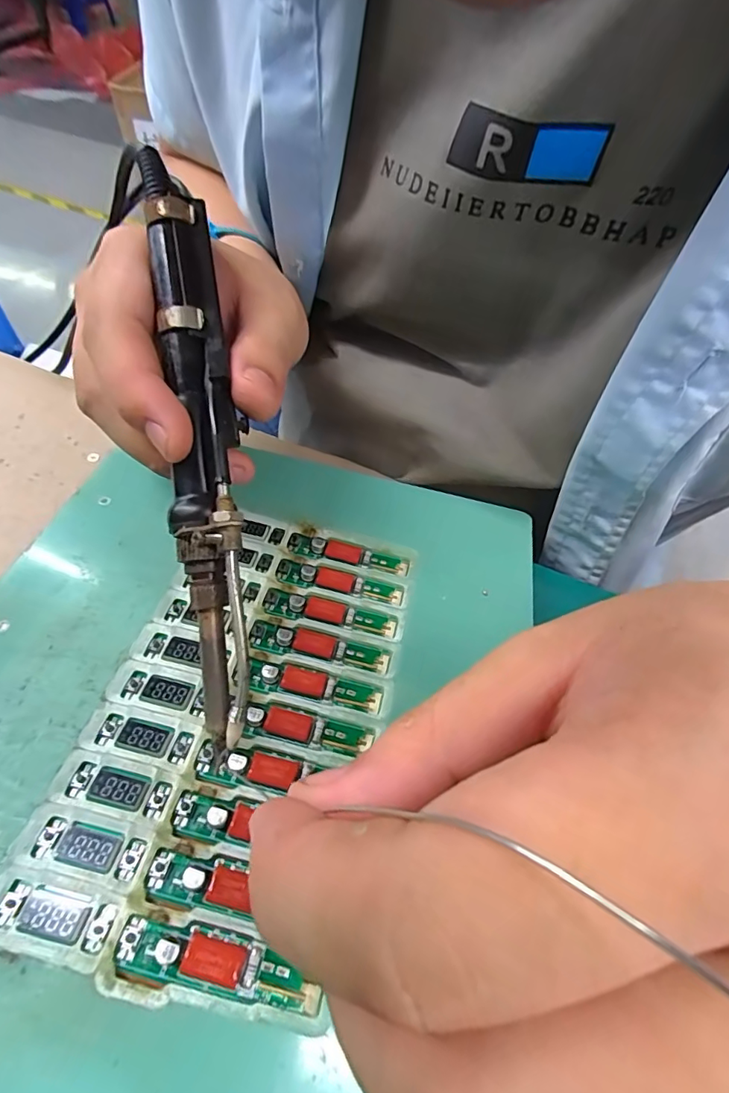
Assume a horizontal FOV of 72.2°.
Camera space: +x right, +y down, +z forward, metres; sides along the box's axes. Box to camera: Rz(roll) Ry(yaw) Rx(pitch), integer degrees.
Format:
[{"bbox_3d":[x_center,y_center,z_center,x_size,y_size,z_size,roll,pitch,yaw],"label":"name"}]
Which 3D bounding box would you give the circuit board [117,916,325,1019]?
[{"bbox_3d":[-0.040,0.114,0.137,0.055,0.009,0.013,9,57,3],"label":"circuit board"}]

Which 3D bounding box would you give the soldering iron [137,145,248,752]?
[{"bbox_3d":[-0.055,-0.034,0.167,0.024,0.016,0.195,-6,88,-4],"label":"soldering iron"}]

